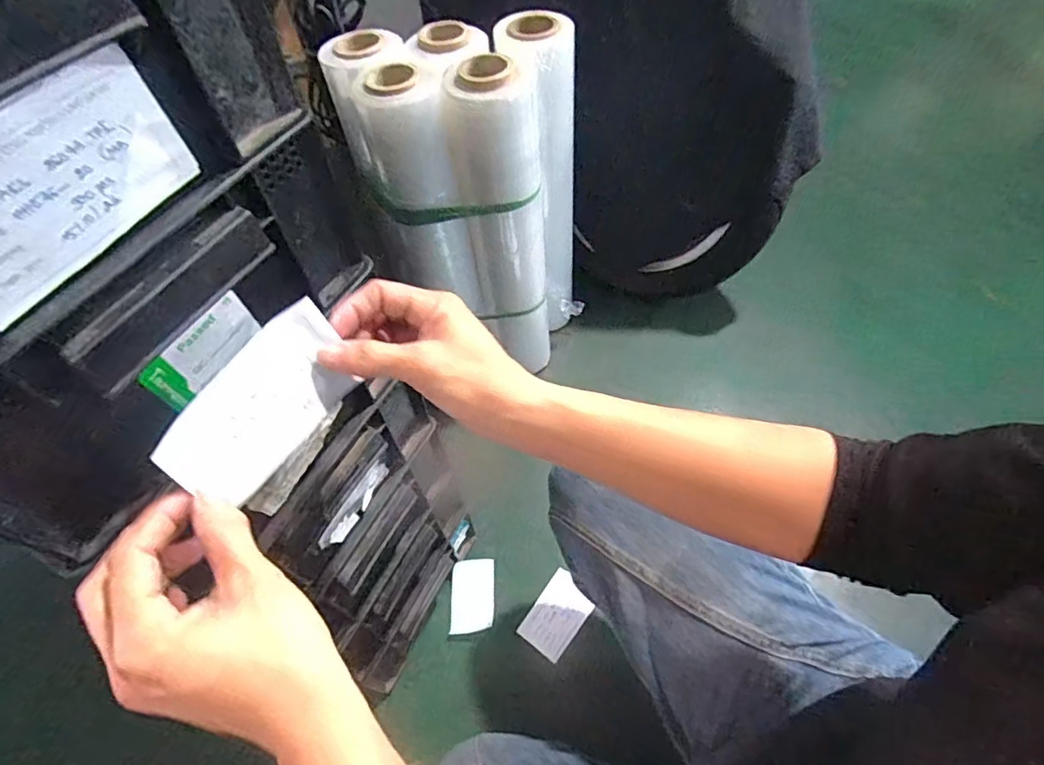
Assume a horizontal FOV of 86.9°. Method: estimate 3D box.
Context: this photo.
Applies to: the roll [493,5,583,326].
[{"bbox_3d":[0.036,-0.272,0.816,0.101,0.463,0.098,-2,55,3],"label":"roll"}]

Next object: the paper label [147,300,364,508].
[{"bbox_3d":[-0.129,0.011,0.275,0.009,0.058,0.100,8,48,36],"label":"paper label"}]

